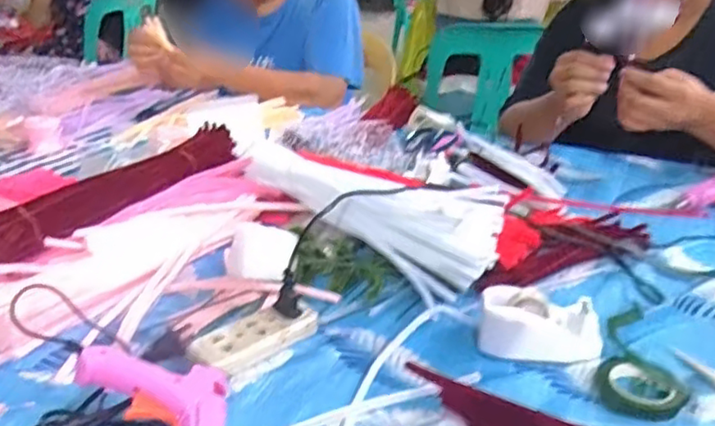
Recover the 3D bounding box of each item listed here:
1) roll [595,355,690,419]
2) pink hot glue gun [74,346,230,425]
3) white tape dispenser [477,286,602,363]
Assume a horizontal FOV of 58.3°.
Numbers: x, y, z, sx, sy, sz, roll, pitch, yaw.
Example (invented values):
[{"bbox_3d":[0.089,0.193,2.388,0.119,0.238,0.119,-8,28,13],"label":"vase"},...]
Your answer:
[{"bbox_3d":[0.224,0.134,0.504,0.066,0.014,0.064,0,26,0],"label":"roll"},{"bbox_3d":[-0.128,0.135,0.461,0.130,0.023,0.086,33,25,23],"label":"pink hot glue gun"},{"bbox_3d":[0.158,0.097,0.554,0.101,0.038,0.059,8,25,17],"label":"white tape dispenser"}]

